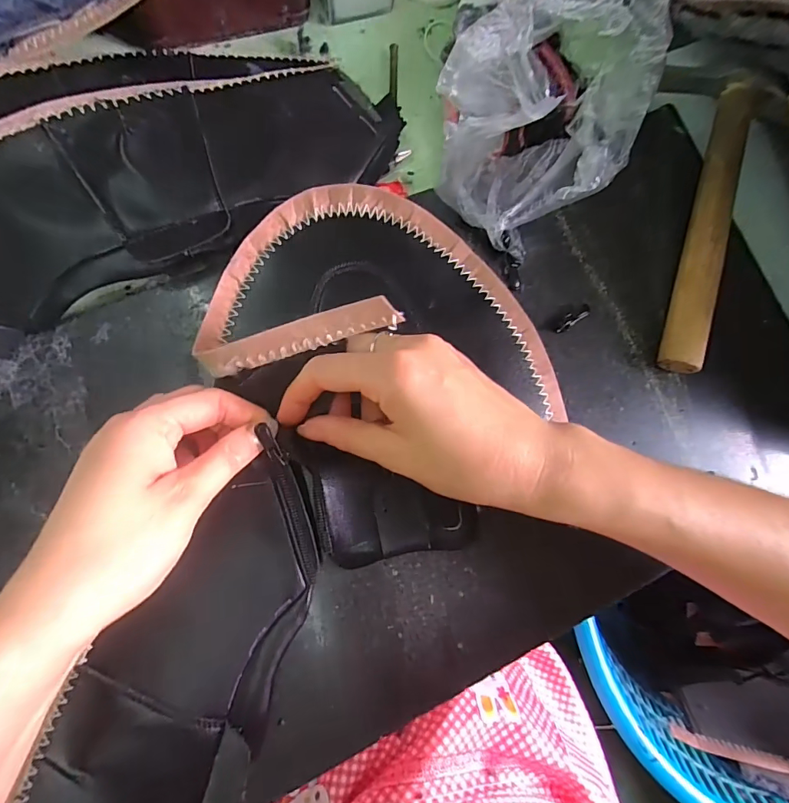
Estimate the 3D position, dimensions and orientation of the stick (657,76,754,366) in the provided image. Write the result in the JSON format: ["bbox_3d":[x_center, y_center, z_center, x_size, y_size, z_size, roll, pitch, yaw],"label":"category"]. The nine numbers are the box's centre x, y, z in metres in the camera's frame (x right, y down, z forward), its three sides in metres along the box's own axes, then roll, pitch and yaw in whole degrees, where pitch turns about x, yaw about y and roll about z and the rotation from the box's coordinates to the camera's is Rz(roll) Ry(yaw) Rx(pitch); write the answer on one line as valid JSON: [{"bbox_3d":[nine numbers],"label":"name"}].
[{"bbox_3d":[0.219,-0.124,0.305,0.022,0.024,0.215,17,79,-4],"label":"stick"}]

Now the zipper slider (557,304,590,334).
[{"bbox_3d":[0.121,-0.056,0.294,0.029,0.005,0.009,-31,87,-9],"label":"zipper slider"}]

